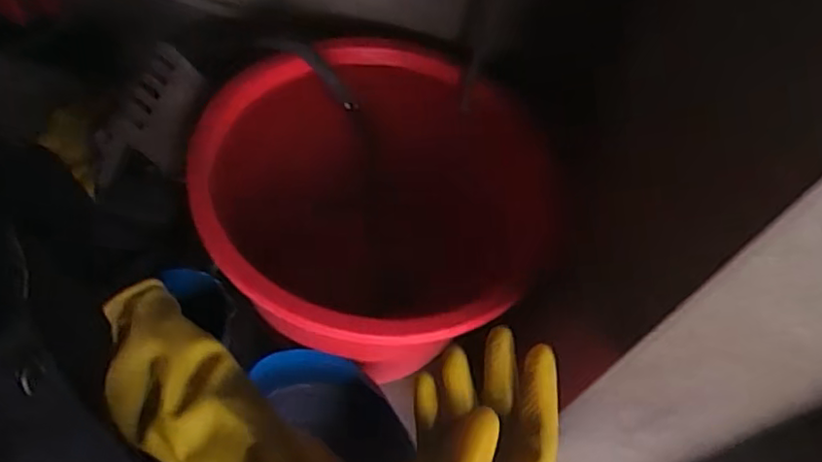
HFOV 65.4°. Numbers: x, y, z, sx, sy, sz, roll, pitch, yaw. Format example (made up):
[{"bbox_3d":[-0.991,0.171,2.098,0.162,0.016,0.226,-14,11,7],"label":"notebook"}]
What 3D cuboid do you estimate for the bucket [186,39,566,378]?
[{"bbox_3d":[-0.082,-0.027,1.307,0.709,0.455,0.597,-37,71,-28],"label":"bucket"}]

